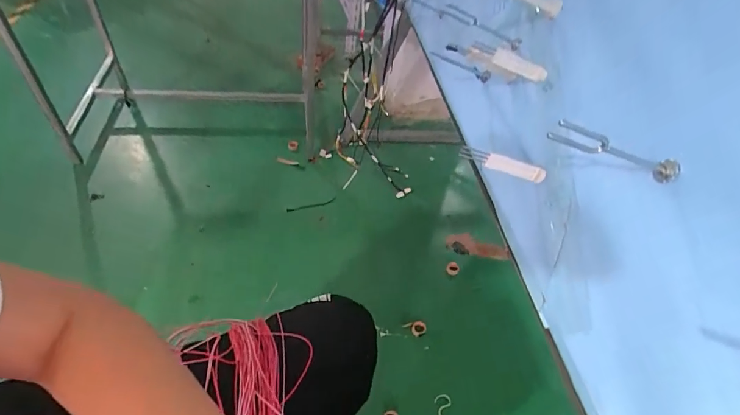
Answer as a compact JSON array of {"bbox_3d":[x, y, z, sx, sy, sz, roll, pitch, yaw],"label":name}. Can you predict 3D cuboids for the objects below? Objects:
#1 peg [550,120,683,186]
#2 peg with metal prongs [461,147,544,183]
[{"bbox_3d":[0.257,-0.055,0.407,0.157,0.027,0.019,15,45,-13],"label":"peg"},{"bbox_3d":[0.188,-0.061,0.557,0.133,0.023,0.013,15,46,-12],"label":"peg with metal prongs"}]

